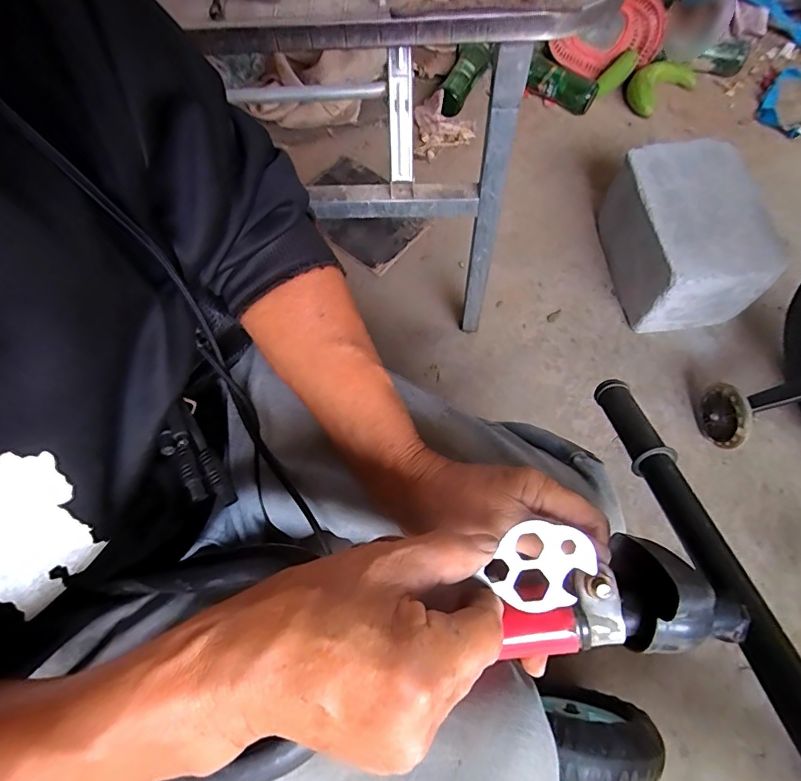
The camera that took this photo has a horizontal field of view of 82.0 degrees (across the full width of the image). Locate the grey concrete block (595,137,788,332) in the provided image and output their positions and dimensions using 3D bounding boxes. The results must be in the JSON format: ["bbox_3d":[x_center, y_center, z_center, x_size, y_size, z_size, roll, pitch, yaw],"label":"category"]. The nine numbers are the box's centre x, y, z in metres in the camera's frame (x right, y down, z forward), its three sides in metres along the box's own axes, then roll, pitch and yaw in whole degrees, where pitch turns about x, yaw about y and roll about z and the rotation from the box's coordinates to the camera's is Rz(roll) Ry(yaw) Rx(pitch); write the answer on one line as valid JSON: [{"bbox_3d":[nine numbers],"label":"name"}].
[{"bbox_3d":[0.517,-0.284,0.862,0.168,0.225,0.313,-9,69,-1],"label":"grey concrete block"}]

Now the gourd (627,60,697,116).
[{"bbox_3d":[0.593,-0.690,1.056,0.143,0.088,0.071,-16,69,-3],"label":"gourd"}]

